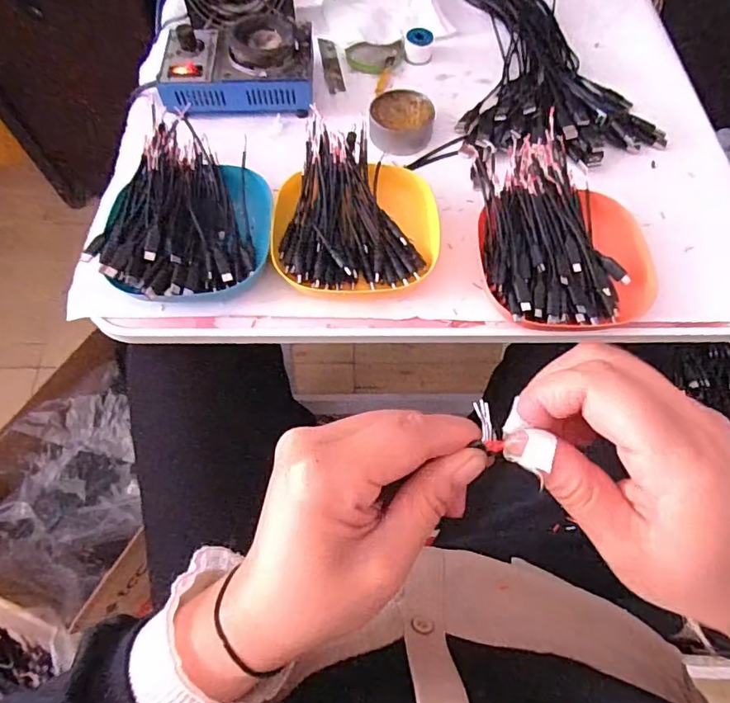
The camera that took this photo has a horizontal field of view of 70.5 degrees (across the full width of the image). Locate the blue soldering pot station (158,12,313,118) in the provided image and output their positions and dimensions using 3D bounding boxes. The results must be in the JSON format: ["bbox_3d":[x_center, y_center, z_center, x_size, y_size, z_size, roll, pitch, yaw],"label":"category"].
[{"bbox_3d":[-0.128,-0.291,0.519,0.151,0.050,0.097,-4,64,-2],"label":"blue soldering pot station"}]

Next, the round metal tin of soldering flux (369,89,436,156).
[{"bbox_3d":[0.036,-0.227,0.513,0.061,0.027,0.068,2,64,1],"label":"round metal tin of soldering flux"}]

